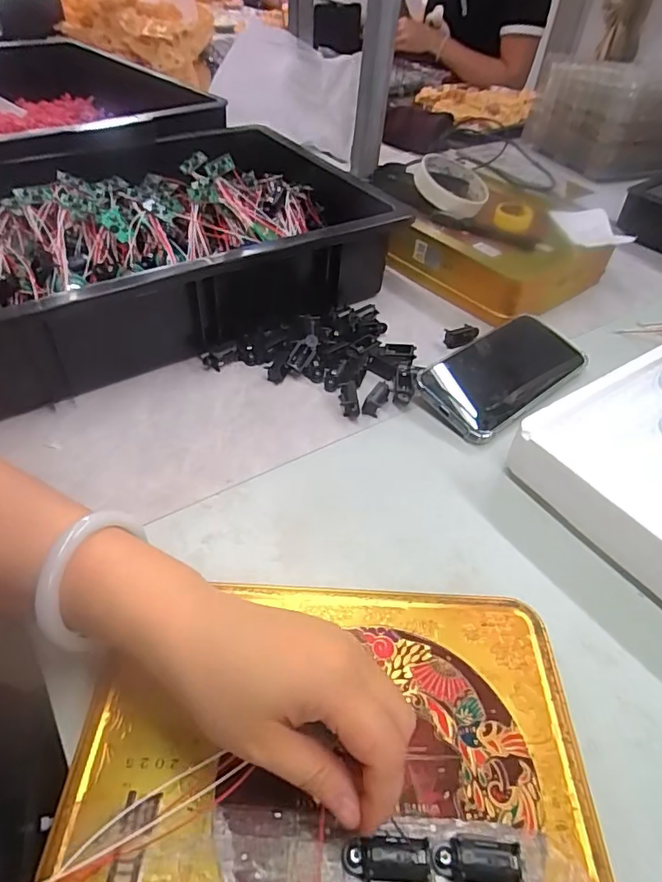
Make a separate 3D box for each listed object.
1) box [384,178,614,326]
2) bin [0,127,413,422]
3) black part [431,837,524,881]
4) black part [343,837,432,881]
[{"bbox_3d":[0.186,-0.205,0.574,0.182,0.062,0.162,-30,55,-28],"label":"box"},{"bbox_3d":[-0.174,-0.201,0.523,0.447,0.094,0.314,-24,53,-24],"label":"bin"},{"bbox_3d":[0.060,0.173,0.215,0.035,0.008,0.015,-6,45,12],"label":"black part"},{"bbox_3d":[0.024,0.176,0.218,0.036,0.004,0.015,2,46,3],"label":"black part"}]

